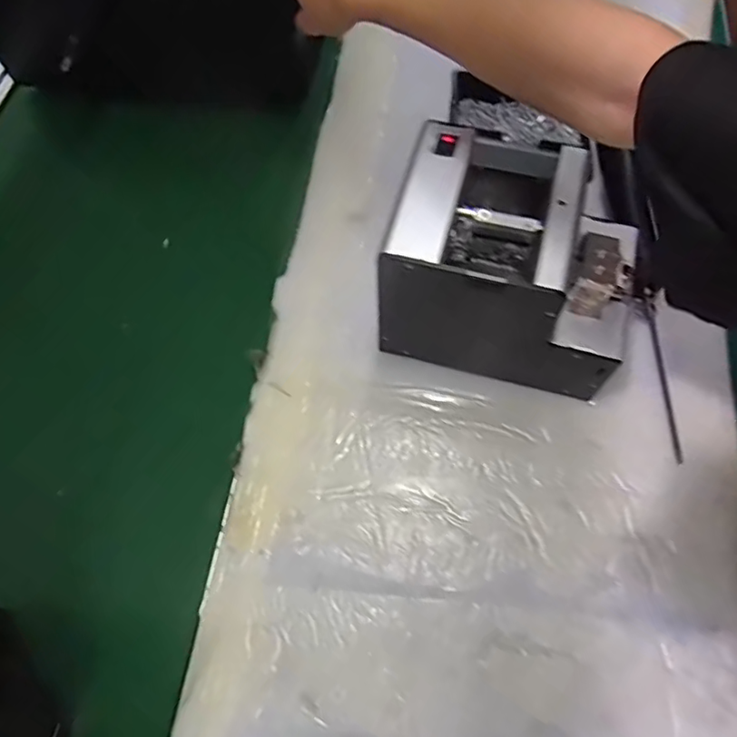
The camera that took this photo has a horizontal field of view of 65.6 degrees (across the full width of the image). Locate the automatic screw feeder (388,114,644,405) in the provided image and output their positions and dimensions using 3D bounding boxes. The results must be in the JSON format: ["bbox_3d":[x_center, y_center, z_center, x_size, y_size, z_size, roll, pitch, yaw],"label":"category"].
[{"bbox_3d":[0.112,-0.078,0.446,0.170,0.157,0.134,13,66,11],"label":"automatic screw feeder"}]

